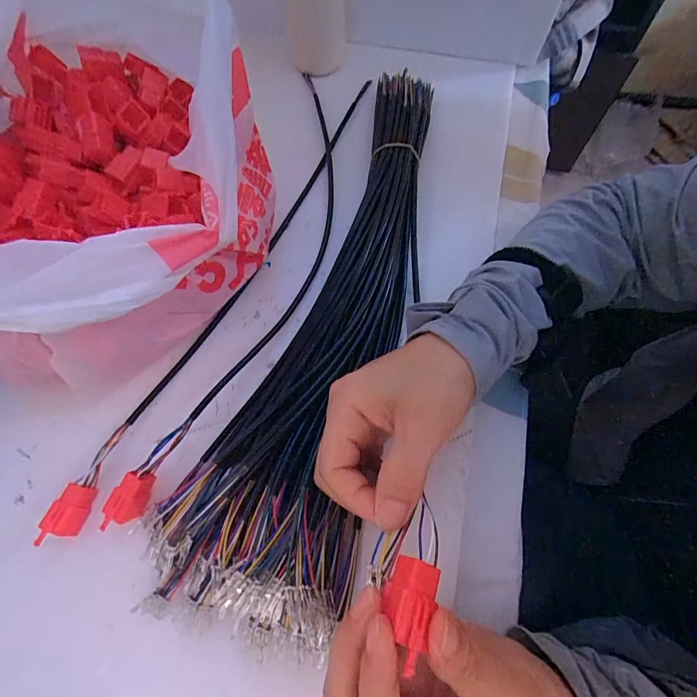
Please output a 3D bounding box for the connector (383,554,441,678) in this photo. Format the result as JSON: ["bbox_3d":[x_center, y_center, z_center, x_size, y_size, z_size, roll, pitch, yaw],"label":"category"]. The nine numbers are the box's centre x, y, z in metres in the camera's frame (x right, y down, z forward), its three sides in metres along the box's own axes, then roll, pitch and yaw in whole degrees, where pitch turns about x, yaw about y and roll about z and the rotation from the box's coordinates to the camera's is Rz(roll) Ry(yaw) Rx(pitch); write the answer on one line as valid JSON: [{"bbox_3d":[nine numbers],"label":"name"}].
[{"bbox_3d":[0.024,0.104,0.155,0.018,0.018,0.033,21,69,10],"label":"connector"}]

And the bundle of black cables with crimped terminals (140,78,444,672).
[{"bbox_3d":[-0.008,-0.063,0.312,0.127,0.037,0.493,14,68,8],"label":"bundle of black cables with crimped terminals"}]

